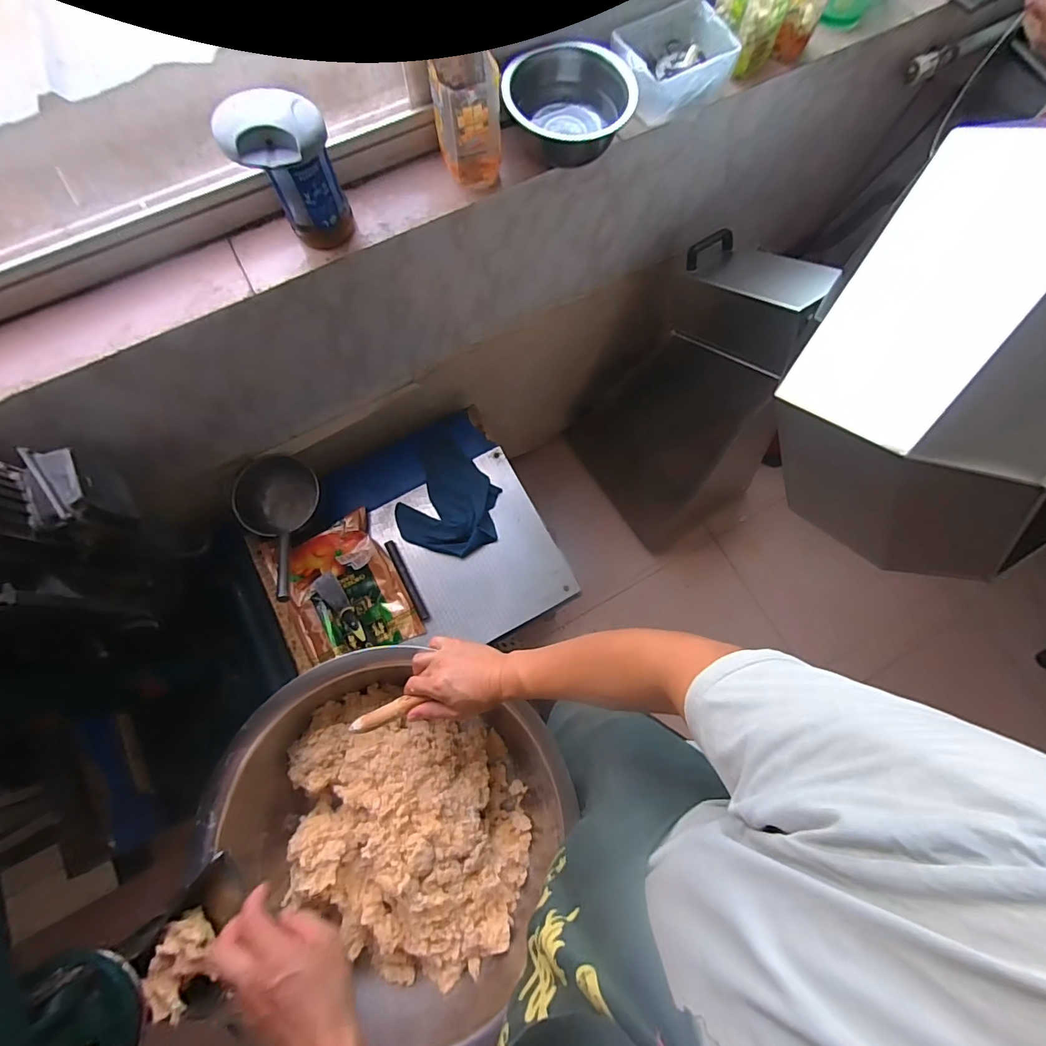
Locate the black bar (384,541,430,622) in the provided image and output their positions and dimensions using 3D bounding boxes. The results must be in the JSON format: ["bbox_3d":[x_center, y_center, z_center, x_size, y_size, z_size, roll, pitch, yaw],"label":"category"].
[{"bbox_3d":[-0.244,0.120,0.976,0.017,0.008,0.186,-27,77,-9],"label":"black bar"}]

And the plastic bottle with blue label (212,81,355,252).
[{"bbox_3d":[-0.297,-0.447,0.600,0.112,0.160,0.090,-25,77,-8],"label":"plastic bottle with blue label"}]

